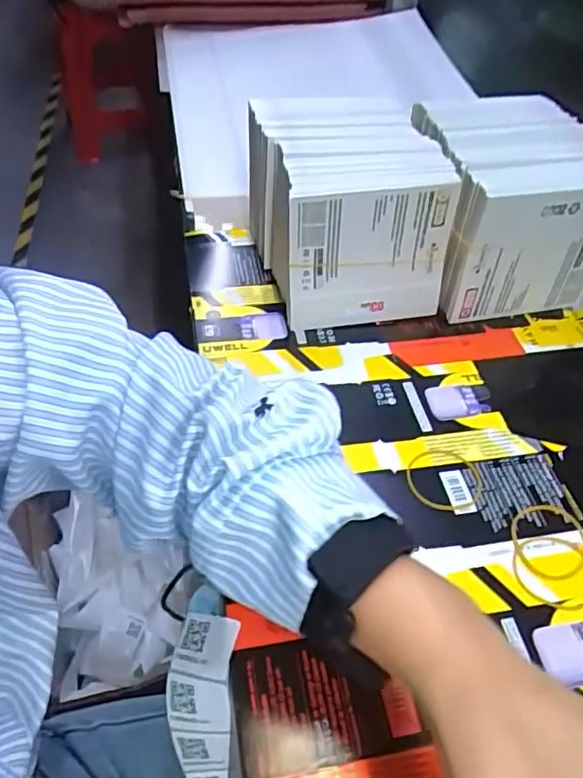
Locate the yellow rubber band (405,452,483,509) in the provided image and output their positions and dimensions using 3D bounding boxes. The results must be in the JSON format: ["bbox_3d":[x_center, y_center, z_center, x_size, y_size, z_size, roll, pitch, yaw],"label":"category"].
[{"bbox_3d":[0.098,0.058,0.378,0.047,0.004,0.043,-2,48,-4],"label":"yellow rubber band"}]

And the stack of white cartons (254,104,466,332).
[{"bbox_3d":[0.040,-0.138,0.474,0.129,0.117,0.158,-10,49,-11],"label":"stack of white cartons"}]

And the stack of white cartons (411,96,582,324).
[{"bbox_3d":[0.172,-0.156,0.496,0.130,0.118,0.159,-6,49,-8],"label":"stack of white cartons"}]

